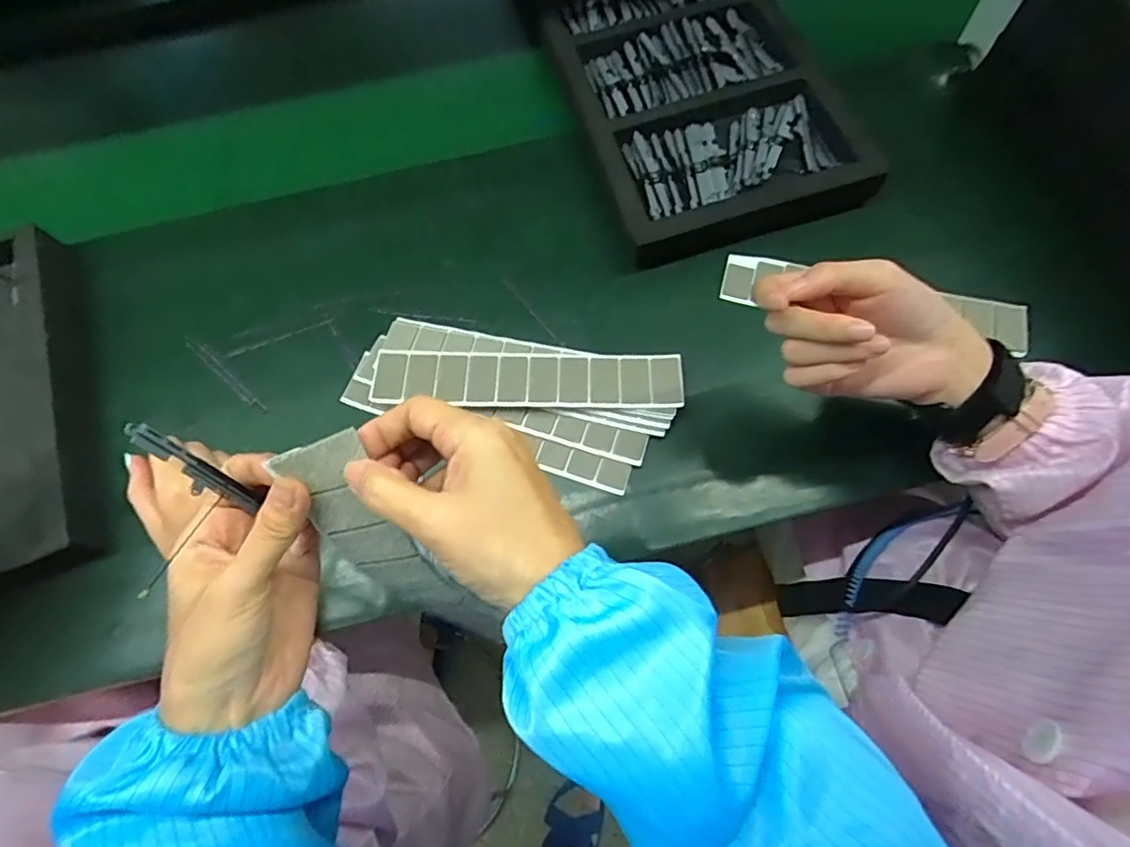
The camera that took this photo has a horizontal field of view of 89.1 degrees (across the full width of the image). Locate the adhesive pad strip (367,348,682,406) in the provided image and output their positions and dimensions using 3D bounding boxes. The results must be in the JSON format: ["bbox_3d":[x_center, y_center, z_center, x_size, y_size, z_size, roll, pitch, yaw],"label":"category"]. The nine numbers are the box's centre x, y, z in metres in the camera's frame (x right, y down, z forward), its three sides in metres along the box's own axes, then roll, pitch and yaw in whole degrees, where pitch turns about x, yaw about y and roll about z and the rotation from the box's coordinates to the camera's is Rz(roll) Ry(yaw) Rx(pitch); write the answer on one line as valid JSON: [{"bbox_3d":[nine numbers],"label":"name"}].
[{"bbox_3d":[-0.029,-0.036,0.450,0.237,0.007,0.048,1,64,2],"label":"adhesive pad strip"}]

